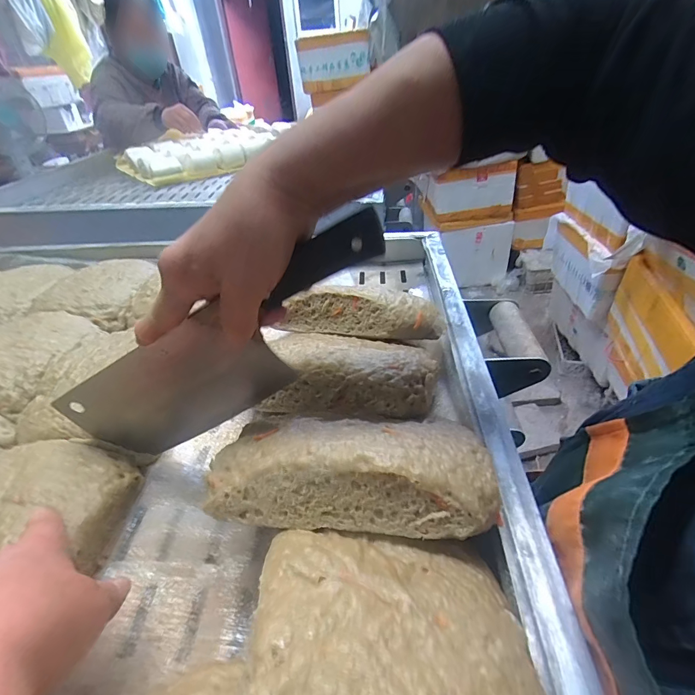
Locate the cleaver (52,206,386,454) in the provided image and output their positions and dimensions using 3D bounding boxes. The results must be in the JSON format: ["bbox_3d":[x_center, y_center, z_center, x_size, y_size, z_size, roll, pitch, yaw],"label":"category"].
[{"bbox_3d":[-0.090,0.003,0.282,0.282,0.094,0.013,-34,34,21],"label":"cleaver"}]

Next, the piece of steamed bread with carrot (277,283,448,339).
[{"bbox_3d":[0.010,-0.036,0.382,0.168,0.045,0.067,2,40,8],"label":"piece of steamed bread with carrot"}]

